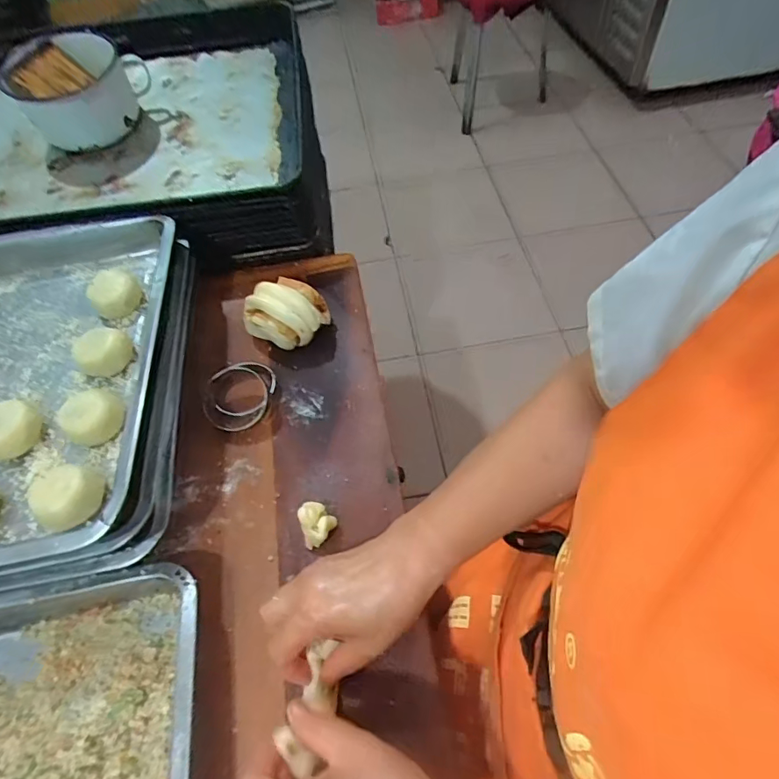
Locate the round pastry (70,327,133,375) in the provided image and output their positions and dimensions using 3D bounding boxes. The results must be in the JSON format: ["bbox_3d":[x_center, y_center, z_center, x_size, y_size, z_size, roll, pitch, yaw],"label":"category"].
[{"bbox_3d":[-0.280,-0.034,0.488,0.049,0.034,0.048,-2,57,4],"label":"round pastry"}]

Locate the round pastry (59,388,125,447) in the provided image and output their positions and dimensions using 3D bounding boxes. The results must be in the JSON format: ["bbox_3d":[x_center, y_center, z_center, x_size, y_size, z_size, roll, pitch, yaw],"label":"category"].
[{"bbox_3d":[-0.266,0.021,0.443,0.050,0.026,0.055,-2,57,4],"label":"round pastry"}]

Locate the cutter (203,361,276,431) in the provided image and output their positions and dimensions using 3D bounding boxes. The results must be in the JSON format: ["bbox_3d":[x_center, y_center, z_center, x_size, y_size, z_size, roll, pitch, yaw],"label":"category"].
[{"bbox_3d":[-0.154,0.004,0.518,0.063,0.028,0.081,35,66,24],"label":"cutter"}]

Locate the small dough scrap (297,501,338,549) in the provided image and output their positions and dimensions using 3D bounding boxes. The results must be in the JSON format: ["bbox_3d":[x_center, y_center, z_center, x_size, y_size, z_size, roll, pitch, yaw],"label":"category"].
[{"bbox_3d":[-0.063,0.119,0.440,0.030,0.021,0.035,-15,57,-5],"label":"small dough scrap"}]

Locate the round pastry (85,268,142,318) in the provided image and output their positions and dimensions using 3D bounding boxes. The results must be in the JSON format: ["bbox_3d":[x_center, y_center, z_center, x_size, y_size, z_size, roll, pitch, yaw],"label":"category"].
[{"bbox_3d":[-0.297,-0.104,0.535,0.056,0.029,0.048,35,66,24],"label":"round pastry"}]

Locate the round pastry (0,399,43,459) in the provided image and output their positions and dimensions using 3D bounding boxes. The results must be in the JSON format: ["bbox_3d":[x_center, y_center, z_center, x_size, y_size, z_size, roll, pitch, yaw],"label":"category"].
[{"bbox_3d":[-0.343,0.038,0.445,0.051,0.029,0.047,-2,57,4],"label":"round pastry"}]

